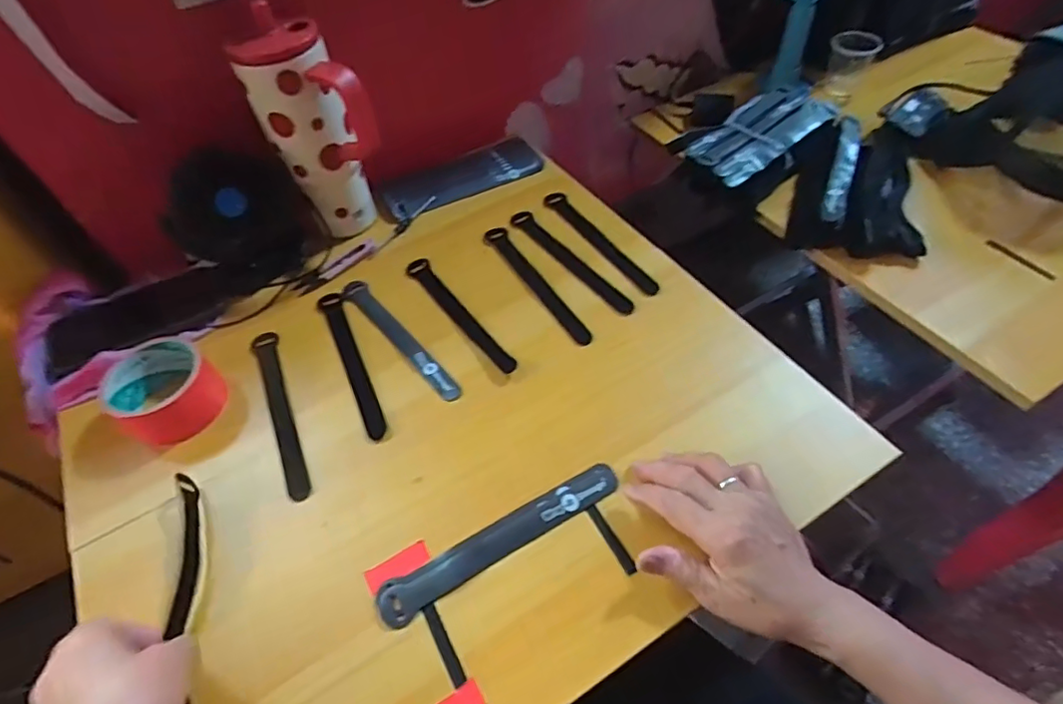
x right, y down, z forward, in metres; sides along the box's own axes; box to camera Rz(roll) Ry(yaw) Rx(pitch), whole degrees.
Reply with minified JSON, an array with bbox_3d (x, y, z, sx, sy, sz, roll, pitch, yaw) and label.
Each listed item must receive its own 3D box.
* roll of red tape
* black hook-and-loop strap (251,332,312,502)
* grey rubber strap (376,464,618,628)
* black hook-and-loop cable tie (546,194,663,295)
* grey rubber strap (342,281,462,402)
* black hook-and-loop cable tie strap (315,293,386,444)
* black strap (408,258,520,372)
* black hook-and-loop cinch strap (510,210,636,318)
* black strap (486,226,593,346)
[{"bbox_3d":[-0.329,0.033,0.509,0.093,0.044,0.082,33,62,27],"label":"roll of red tape"},{"bbox_3d":[-0.230,0.051,0.521,0.023,0.004,0.199,-25,54,-13],"label":"black hook-and-loop strap"},{"bbox_3d":[-0.021,0.139,0.426,0.195,0.004,0.029,-27,54,-14],"label":"grey rubber strap"},{"bbox_3d":[0.073,-0.122,0.621,0.024,0.007,0.191,-27,54,-14],"label":"black hook-and-loop cable tie"},{"bbox_3d":[-0.132,-0.017,0.558,0.023,0.004,0.201,-34,56,-19],"label":"grey rubber strap"},{"bbox_3d":[-0.172,0.006,0.545,0.024,0.004,0.195,-25,53,-13],"label":"black hook-and-loop cable tie strap"},{"bbox_3d":[-0.074,-0.041,0.568,0.021,0.009,0.191,-31,55,-17],"label":"black strap"},{"bbox_3d":[0.040,-0.098,0.603,0.025,0.005,0.190,-31,55,-17],"label":"black hook-and-loop cinch strap"},{"bbox_3d":[0.004,-0.071,0.589,0.021,0.008,0.192,-26,54,-14],"label":"black strap"}]

